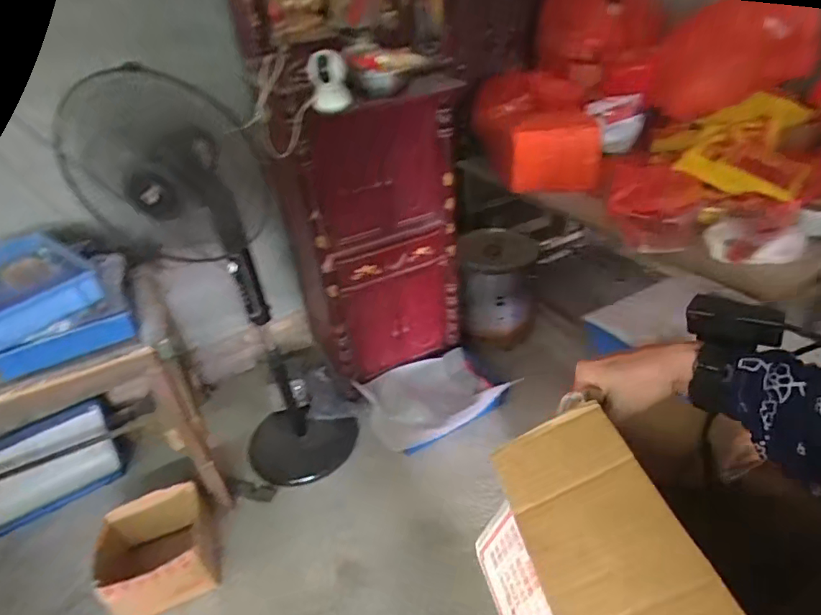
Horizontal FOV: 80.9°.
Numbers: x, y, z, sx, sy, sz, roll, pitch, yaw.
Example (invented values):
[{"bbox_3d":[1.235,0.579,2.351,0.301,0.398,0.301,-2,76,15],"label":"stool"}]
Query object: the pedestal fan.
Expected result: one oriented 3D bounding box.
[{"bbox_3d":[-0.496,-0.012,1.320,0.438,1.157,0.370,-27,39,-28],"label":"pedestal fan"}]

